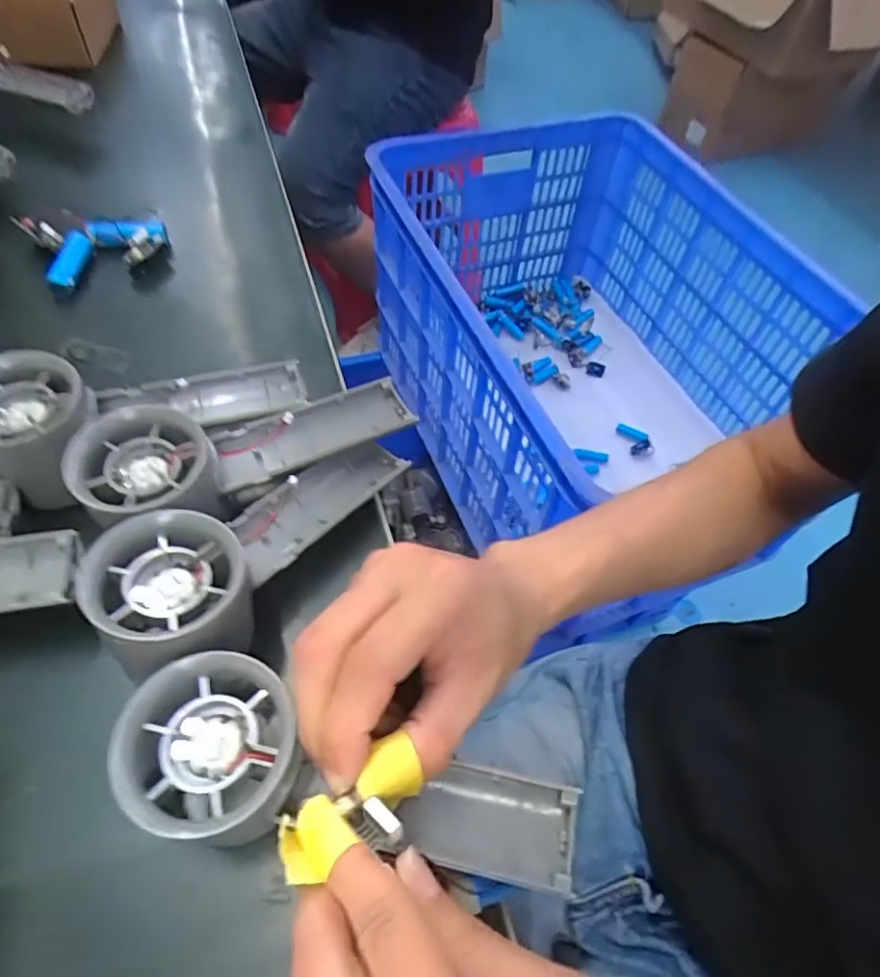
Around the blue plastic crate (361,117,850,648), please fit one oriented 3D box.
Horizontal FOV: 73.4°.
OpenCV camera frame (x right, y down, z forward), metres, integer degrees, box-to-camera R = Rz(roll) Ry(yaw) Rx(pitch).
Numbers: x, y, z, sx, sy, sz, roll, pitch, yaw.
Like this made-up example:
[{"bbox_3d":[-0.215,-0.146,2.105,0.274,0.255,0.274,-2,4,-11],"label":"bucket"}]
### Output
[{"bbox_3d":[0.171,-0.199,0.786,0.421,0.296,0.539,-18,58,-17],"label":"blue plastic crate"}]

